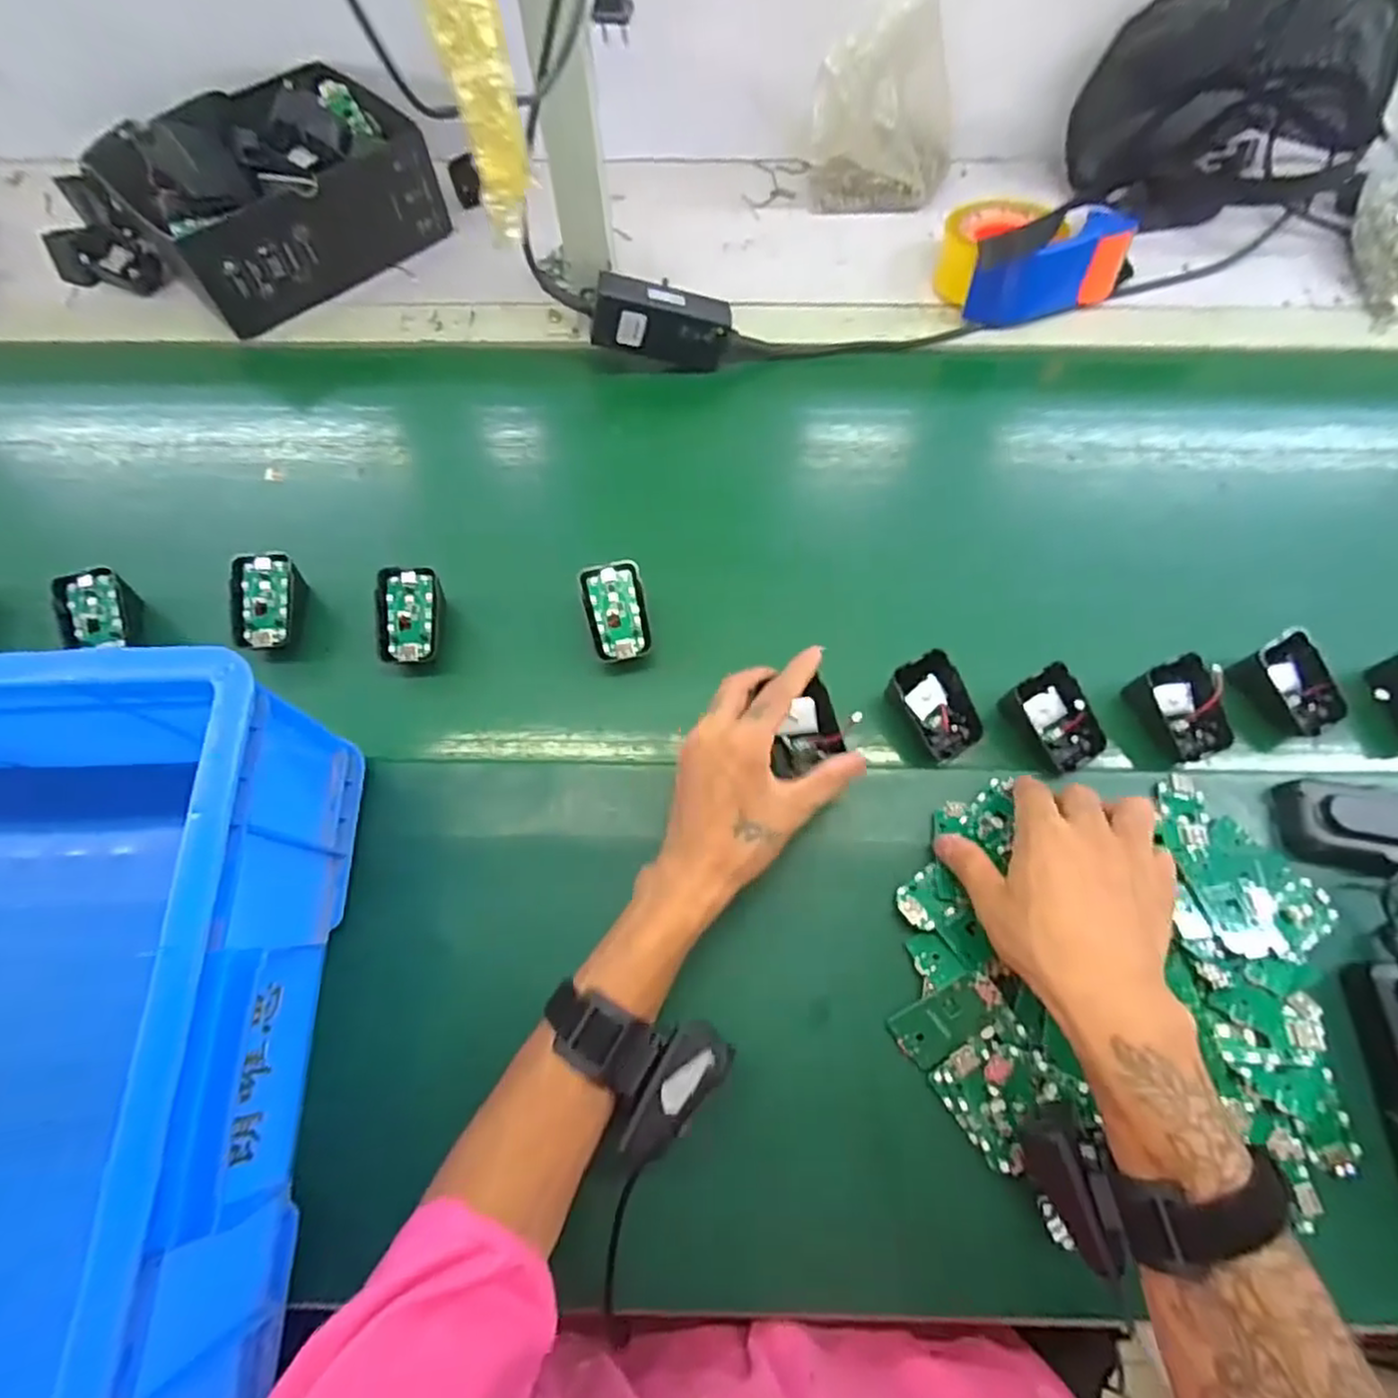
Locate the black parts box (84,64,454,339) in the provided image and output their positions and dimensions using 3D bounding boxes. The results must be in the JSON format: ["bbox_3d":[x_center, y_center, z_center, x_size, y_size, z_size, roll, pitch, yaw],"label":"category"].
[{"bbox_3d":[-0.387,-0.474,0.650,0.241,0.104,0.177,-37,72,-12],"label":"black parts box"}]

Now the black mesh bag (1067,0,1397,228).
[{"bbox_3d":[0.508,-0.559,0.637,0.256,0.166,0.152,37,74,15],"label":"black mesh bag"}]

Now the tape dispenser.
[{"bbox_3d":[0.302,-0.406,0.619,0.161,0.077,0.108,-8,68,-1],"label":"tape dispenser"}]

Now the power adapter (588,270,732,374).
[{"bbox_3d":[-0.031,-0.318,0.585,0.113,0.053,0.026,4,63,-20],"label":"power adapter"}]

